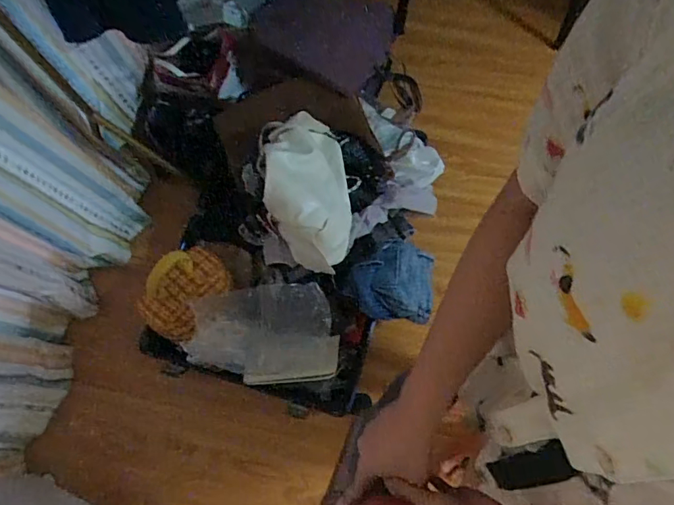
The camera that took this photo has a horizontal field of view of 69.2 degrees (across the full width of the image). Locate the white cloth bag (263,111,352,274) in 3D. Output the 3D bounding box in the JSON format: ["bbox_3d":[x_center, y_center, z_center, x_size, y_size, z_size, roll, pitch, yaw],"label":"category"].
[{"bbox_3d":[-0.064,-0.146,1.093,0.198,0.150,0.343,3,74,0],"label":"white cloth bag"}]

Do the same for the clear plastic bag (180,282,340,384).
[{"bbox_3d":[-0.177,0.200,1.170,0.362,0.042,0.248,-5,101,-8],"label":"clear plastic bag"}]

